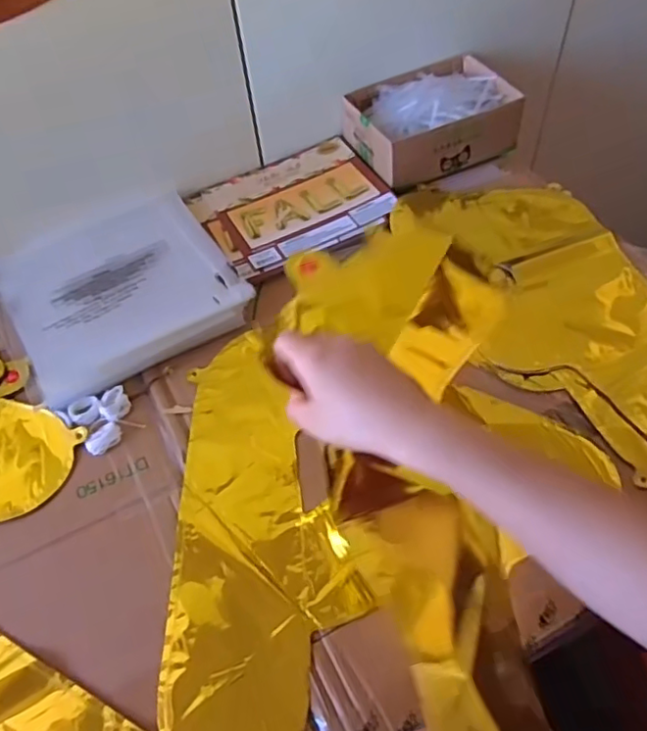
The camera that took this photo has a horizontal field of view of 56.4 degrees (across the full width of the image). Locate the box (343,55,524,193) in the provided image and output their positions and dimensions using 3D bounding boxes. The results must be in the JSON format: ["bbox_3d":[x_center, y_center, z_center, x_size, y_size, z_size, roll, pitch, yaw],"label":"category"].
[{"bbox_3d":[0.128,-0.307,0.737,0.191,0.060,0.147,-21,59,-11],"label":"box"}]

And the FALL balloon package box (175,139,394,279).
[{"bbox_3d":[-0.032,-0.193,0.716,0.217,0.019,0.179,-24,59,-13],"label":"FALL balloon package box"}]

